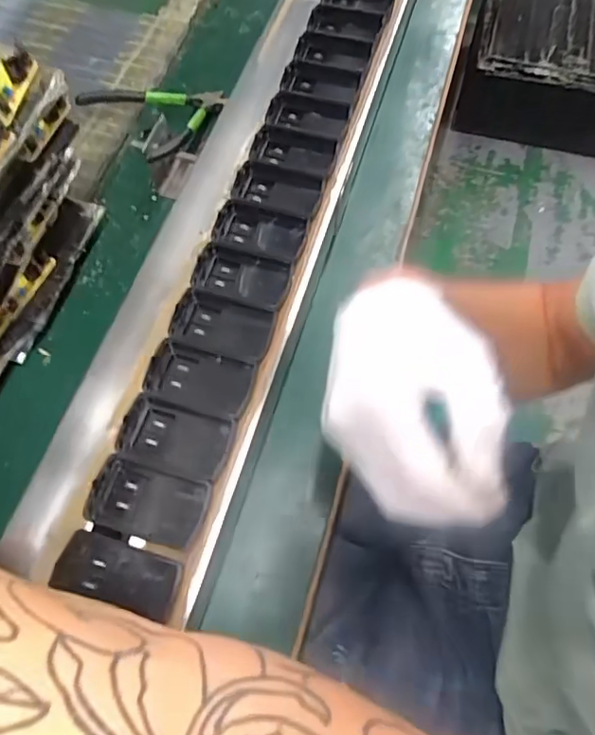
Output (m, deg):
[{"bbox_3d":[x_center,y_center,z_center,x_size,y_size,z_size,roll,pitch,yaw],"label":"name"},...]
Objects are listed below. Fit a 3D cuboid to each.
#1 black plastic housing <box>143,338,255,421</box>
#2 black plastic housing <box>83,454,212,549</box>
[{"bbox_3d":[-0.067,0.007,0.360,0.071,0.013,0.043,15,67,7],"label":"black plastic housing"},{"bbox_3d":[-0.091,0.081,0.325,0.068,0.014,0.042,13,67,6],"label":"black plastic housing"}]

